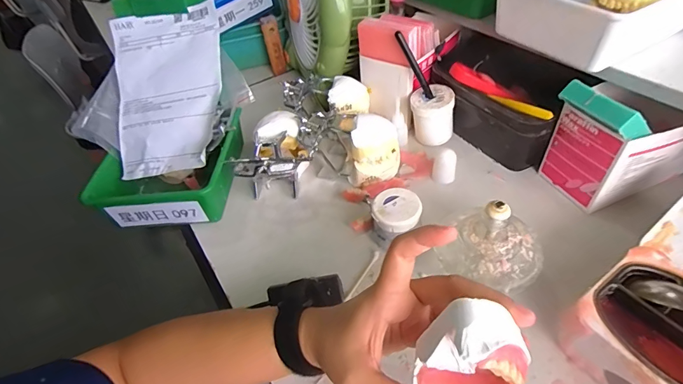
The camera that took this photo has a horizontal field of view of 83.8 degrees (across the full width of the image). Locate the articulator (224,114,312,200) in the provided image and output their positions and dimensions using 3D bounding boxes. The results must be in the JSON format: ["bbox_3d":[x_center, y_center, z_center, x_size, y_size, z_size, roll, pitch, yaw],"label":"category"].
[{"bbox_3d":[-0.089,-0.038,0.491,0.099,0.077,0.090,-3,45,3],"label":"articulator"}]

